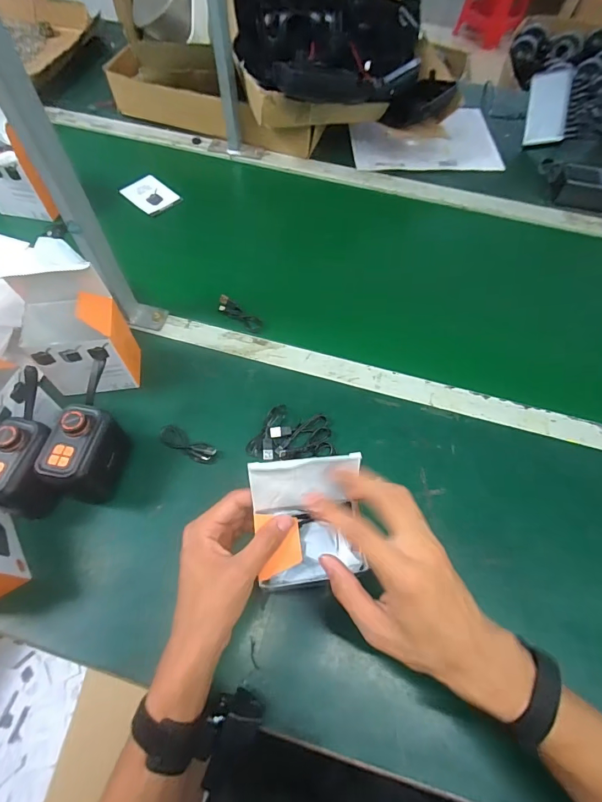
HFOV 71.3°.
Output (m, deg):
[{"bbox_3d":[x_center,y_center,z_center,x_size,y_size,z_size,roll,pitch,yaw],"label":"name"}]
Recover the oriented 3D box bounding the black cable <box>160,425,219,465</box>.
[{"bbox_3d":[-0.142,0.054,0.525,0.084,0.010,0.026,27,63,14],"label":"black cable"}]

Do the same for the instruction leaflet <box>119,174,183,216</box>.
[{"bbox_3d":[-0.277,-0.378,0.774,0.095,0.009,0.078,42,67,15],"label":"instruction leaflet"}]

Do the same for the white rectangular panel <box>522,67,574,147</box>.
[{"bbox_3d":[0.481,-0.572,0.818,0.074,0.128,0.013,15,16,41],"label":"white rectangular panel"}]

